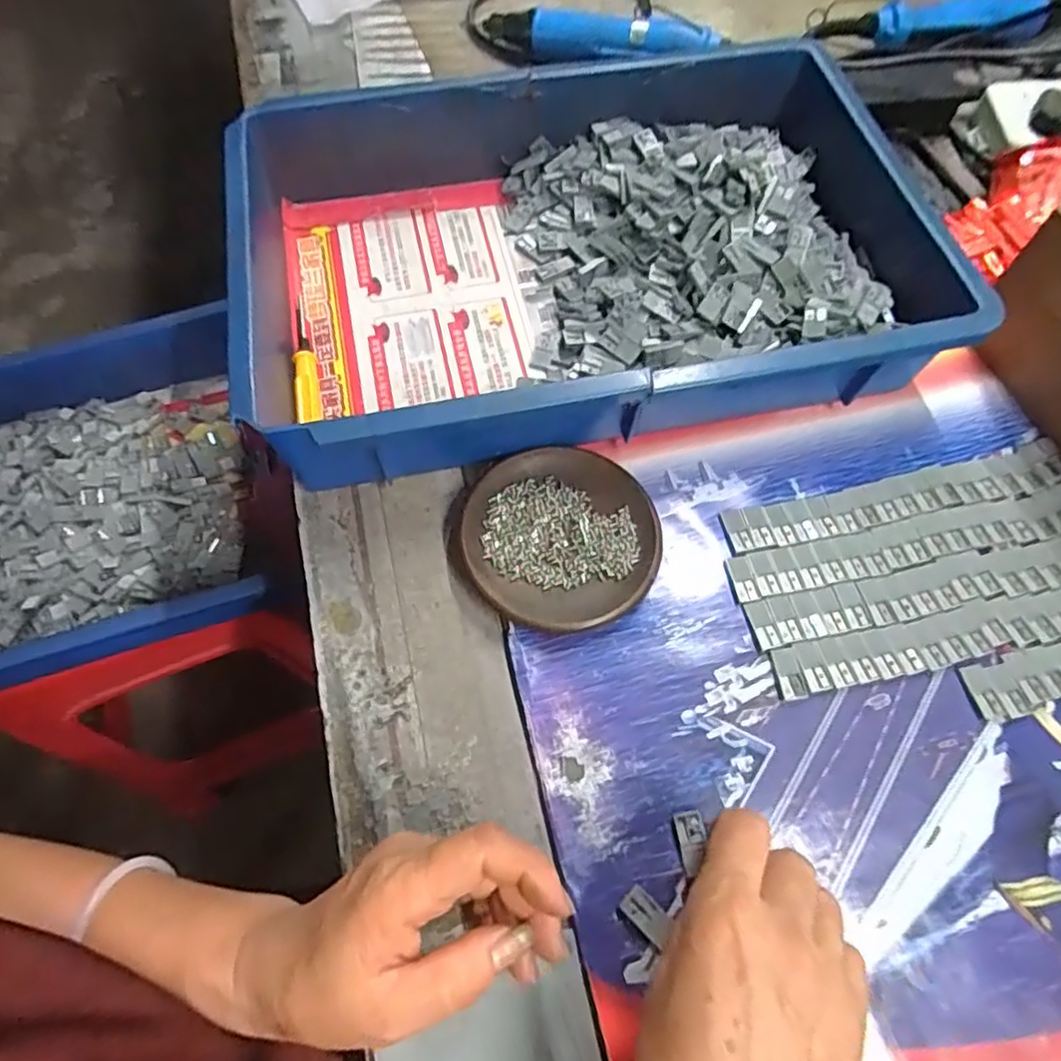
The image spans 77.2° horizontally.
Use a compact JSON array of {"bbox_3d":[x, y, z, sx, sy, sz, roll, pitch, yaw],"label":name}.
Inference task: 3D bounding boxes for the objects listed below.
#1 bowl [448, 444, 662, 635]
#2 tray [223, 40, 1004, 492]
[{"bbox_3d":[0.016,0.005,0.386,0.114,0.017,0.109,0,64,-1],"label":"bowl"},{"bbox_3d":[0.032,-0.185,0.442,0.423,0.077,0.280,-10,65,-6],"label":"tray"}]

